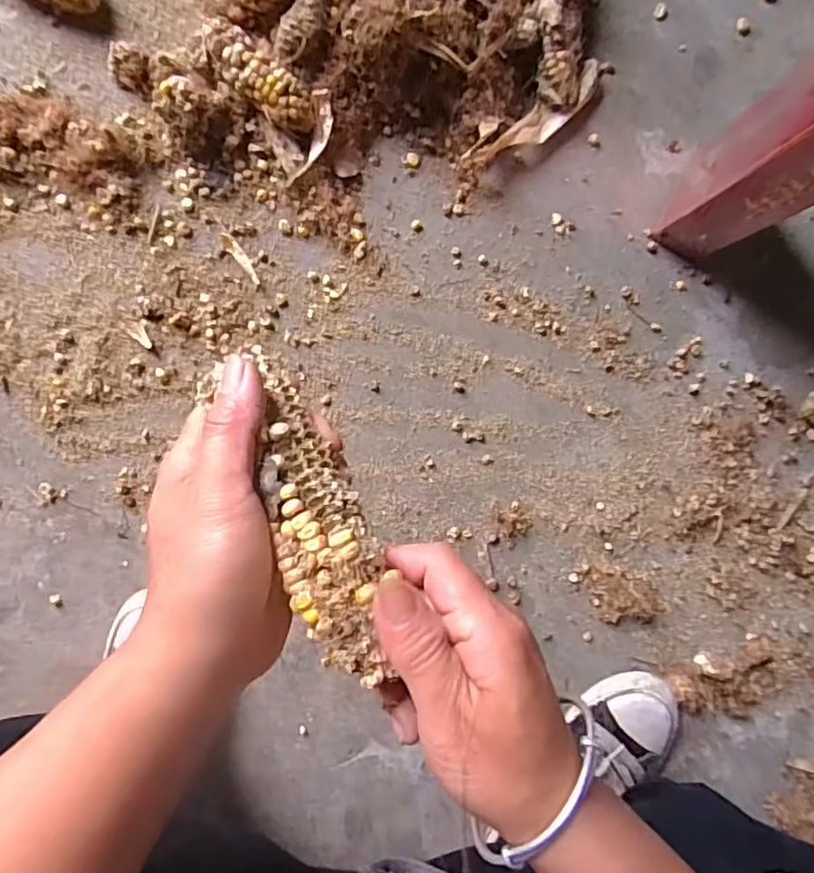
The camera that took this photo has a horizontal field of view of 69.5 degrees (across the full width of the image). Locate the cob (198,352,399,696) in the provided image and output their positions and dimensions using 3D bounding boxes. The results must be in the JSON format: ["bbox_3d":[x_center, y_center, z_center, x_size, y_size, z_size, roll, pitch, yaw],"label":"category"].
[{"bbox_3d":[-0.036,0.027,0.221,0.033,0.035,0.124,-25,61,-1],"label":"cob"}]

